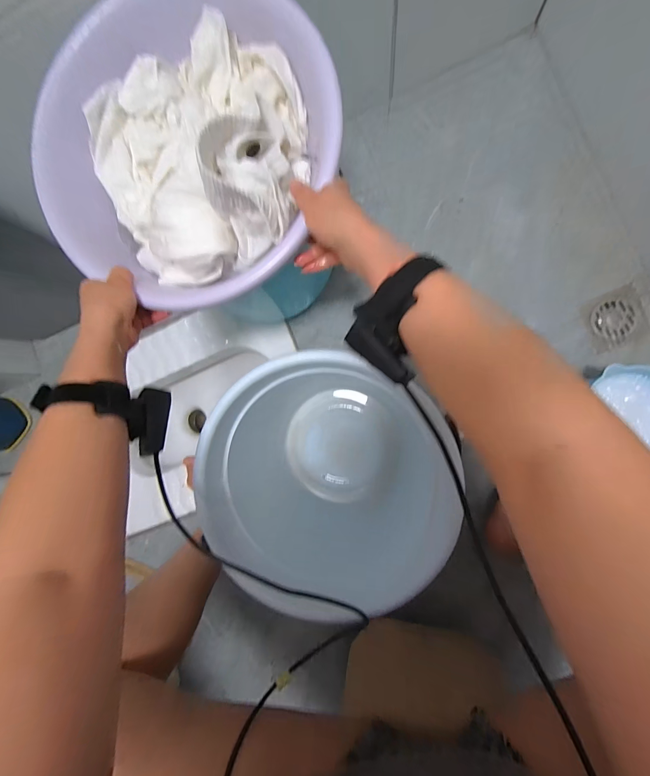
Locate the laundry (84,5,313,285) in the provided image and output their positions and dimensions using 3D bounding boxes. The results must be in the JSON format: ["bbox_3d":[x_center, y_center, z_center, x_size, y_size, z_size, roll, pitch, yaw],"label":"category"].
[{"bbox_3d":[-0.154,-0.271,0.375,0.257,0.095,0.261,0,89,10],"label":"laundry"}]

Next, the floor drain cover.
[{"bbox_3d":[0.523,-0.123,0.591,0.094,0.014,0.097,-21,85,9],"label":"floor drain cover"}]

